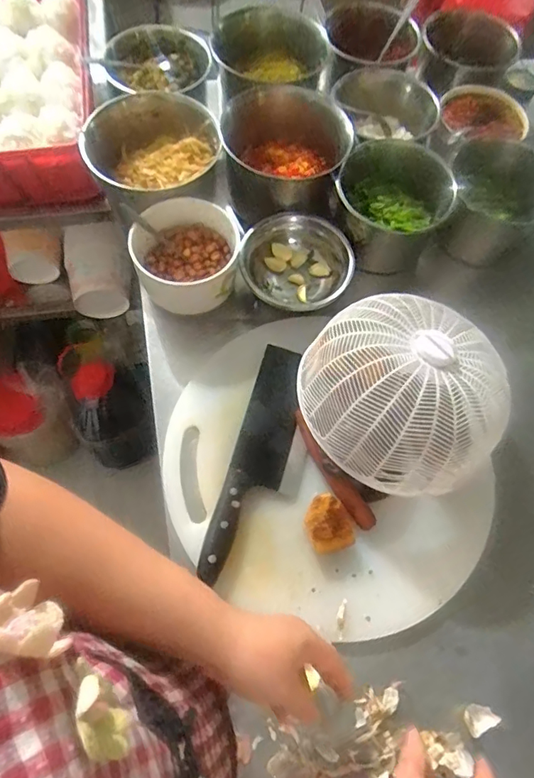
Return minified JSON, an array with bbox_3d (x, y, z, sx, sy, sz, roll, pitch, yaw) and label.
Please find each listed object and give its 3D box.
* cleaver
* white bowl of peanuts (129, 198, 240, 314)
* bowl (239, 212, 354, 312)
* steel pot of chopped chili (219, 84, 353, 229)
[{"bbox_3d":[-0.008,0.078,0.583,0.063,0.023,0.287,14,66,4],"label":"cleaver"},{"bbox_3d":[-0.104,-0.167,0.655,0.130,0.084,0.138,-22,68,-12],"label":"white bowl of peanuts"},{"bbox_3d":[0.039,-0.161,0.672,0.140,0.071,0.136,1,66,-2],"label":"bowl"},{"bbox_3d":[0.023,-0.334,0.717,0.168,0.125,0.148,-3,66,-4],"label":"steel pot of chopped chili"}]

